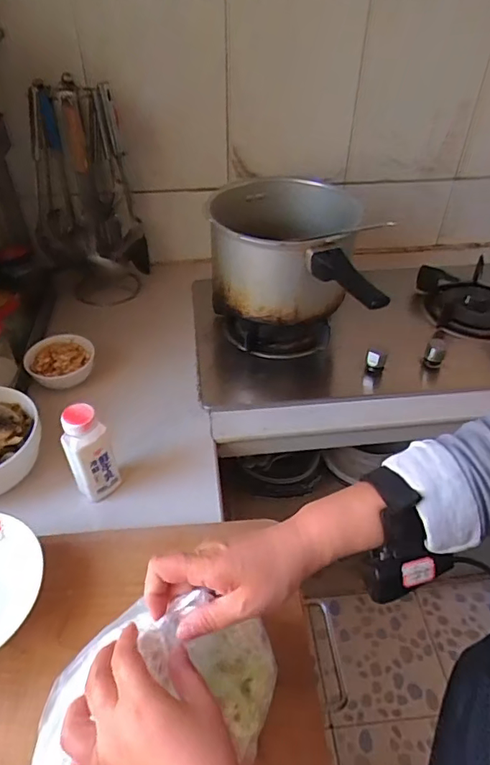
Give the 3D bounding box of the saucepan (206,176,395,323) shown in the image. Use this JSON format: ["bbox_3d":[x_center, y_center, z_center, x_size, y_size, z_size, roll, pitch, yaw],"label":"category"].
[{"bbox_3d":[0.076,-0.207,0.830,0.270,0.142,0.403,1,43,0],"label":"saucepan"}]

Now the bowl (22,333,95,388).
[{"bbox_3d":[-0.307,-0.027,0.843,0.106,0.055,0.106,1,43,-1],"label":"bowl"}]

